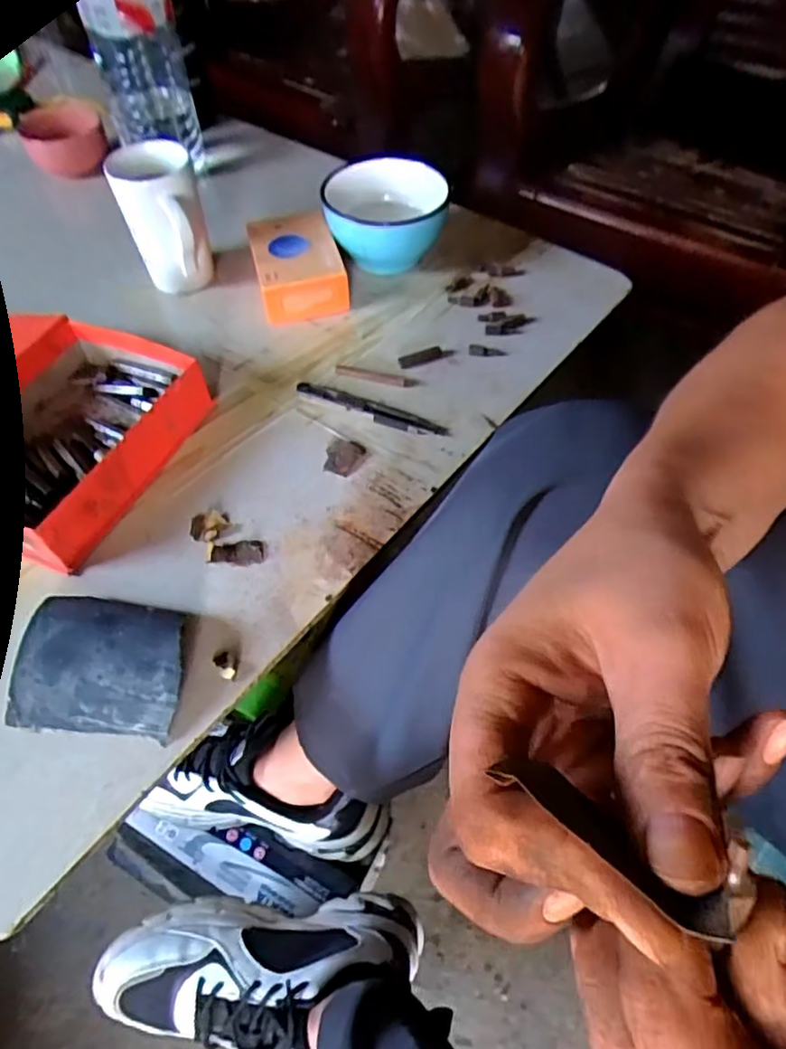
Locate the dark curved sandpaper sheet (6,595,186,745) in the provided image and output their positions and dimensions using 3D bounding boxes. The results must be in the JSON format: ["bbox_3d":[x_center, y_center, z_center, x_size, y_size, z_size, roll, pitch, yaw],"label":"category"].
[{"bbox_3d":[-0.199,0.094,0.430,0.110,0.025,0.093,5,55,2],"label":"dark curved sandpaper sheet"}]

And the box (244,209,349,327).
[{"bbox_3d":[-0.105,-0.285,0.685,0.093,0.046,0.132,-11,56,-9],"label":"box"}]

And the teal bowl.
[{"bbox_3d":[-0.011,-0.348,0.700,0.132,0.090,0.131,0,55,-1],"label":"teal bowl"}]

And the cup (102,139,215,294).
[{"bbox_3d":[-0.245,-0.325,0.662,0.082,0.127,0.087,-13,56,-10],"label":"cup"}]

